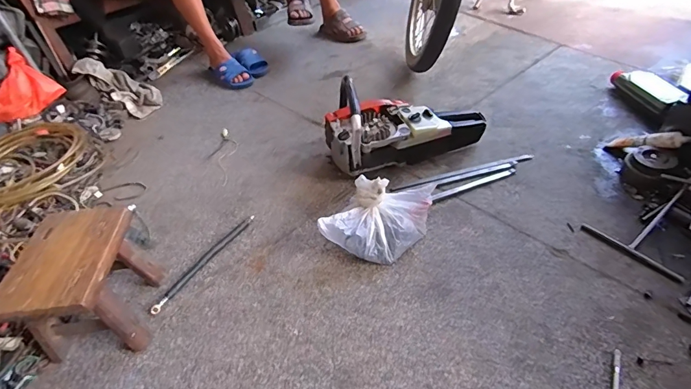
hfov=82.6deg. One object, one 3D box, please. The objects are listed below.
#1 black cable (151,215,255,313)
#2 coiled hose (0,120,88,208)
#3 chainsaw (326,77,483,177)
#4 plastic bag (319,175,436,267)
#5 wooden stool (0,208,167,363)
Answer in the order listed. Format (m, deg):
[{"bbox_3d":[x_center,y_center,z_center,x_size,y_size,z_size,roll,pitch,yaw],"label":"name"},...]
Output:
[{"bbox_3d":[-0.319,0.150,0.899,0.028,0.018,0.299,20,49,26],"label":"black cable"},{"bbox_3d":[-0.930,-0.093,1.121,0.387,0.048,0.353,29,54,35],"label":"coiled hose"},{"bbox_3d":[0.154,-0.205,1.059,0.427,0.210,0.193,-20,44,-14],"label":"chainsaw"},{"bbox_3d":[0.078,0.054,0.876,0.161,0.124,0.229,24,50,28],"label":"plastic bag"},{"bbox_3d":[-0.486,0.174,0.764,0.197,0.188,0.223,-8,42,2],"label":"wooden stool"}]

